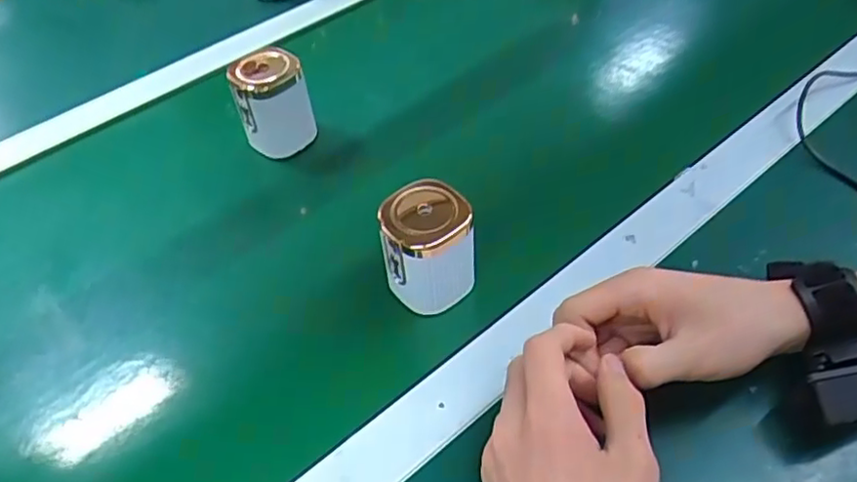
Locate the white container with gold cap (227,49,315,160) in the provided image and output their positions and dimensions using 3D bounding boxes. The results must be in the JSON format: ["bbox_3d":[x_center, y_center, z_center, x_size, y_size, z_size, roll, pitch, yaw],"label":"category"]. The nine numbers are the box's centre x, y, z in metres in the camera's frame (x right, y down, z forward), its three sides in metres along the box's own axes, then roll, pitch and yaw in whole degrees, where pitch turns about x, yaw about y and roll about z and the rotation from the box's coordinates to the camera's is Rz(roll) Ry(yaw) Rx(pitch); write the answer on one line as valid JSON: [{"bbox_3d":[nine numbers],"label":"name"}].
[{"bbox_3d":[-0.132,-0.119,0.563,0.062,0.083,0.054,-15,54,-8],"label":"white container with gold cap"}]

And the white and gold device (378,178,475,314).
[{"bbox_3d":[0.000,0.004,0.436,0.058,0.080,0.053,-2,53,2],"label":"white and gold device"}]

